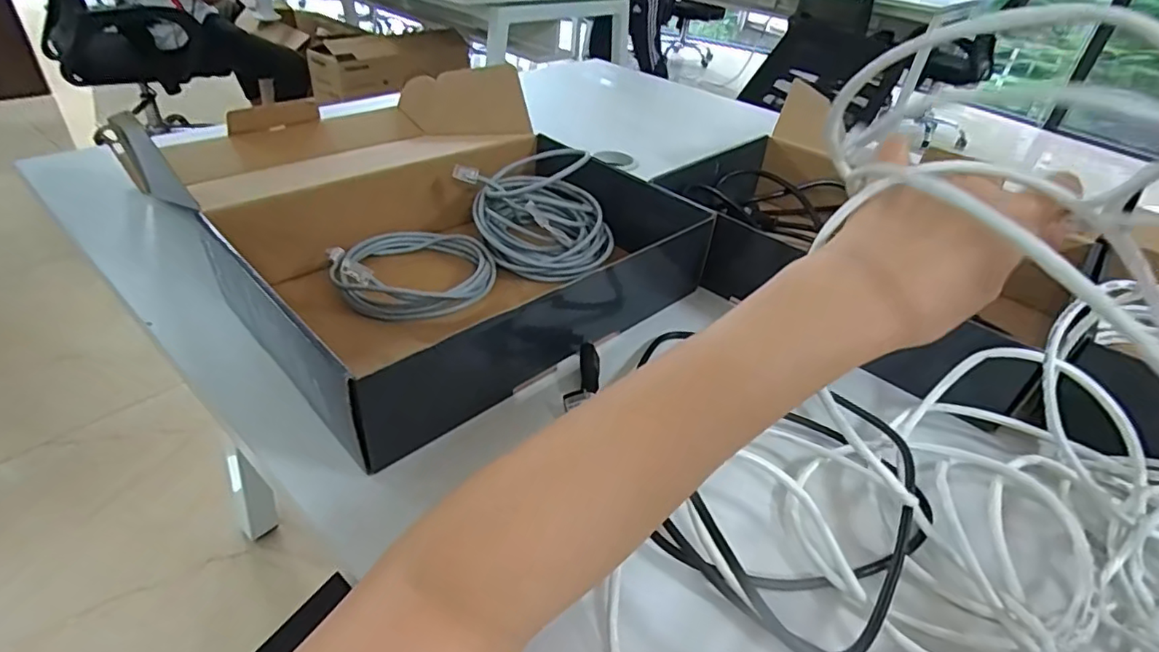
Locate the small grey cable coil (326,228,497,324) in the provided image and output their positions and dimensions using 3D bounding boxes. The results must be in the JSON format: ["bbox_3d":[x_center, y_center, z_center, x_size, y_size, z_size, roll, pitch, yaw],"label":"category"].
[{"bbox_3d":[-0.139,-0.056,0.492,0.125,0.041,0.128,4,37,-3],"label":"small grey cable coil"}]

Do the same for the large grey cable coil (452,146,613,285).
[{"bbox_3d":[-0.031,-0.107,0.542,0.121,0.077,0.129,4,37,-3],"label":"large grey cable coil"}]

